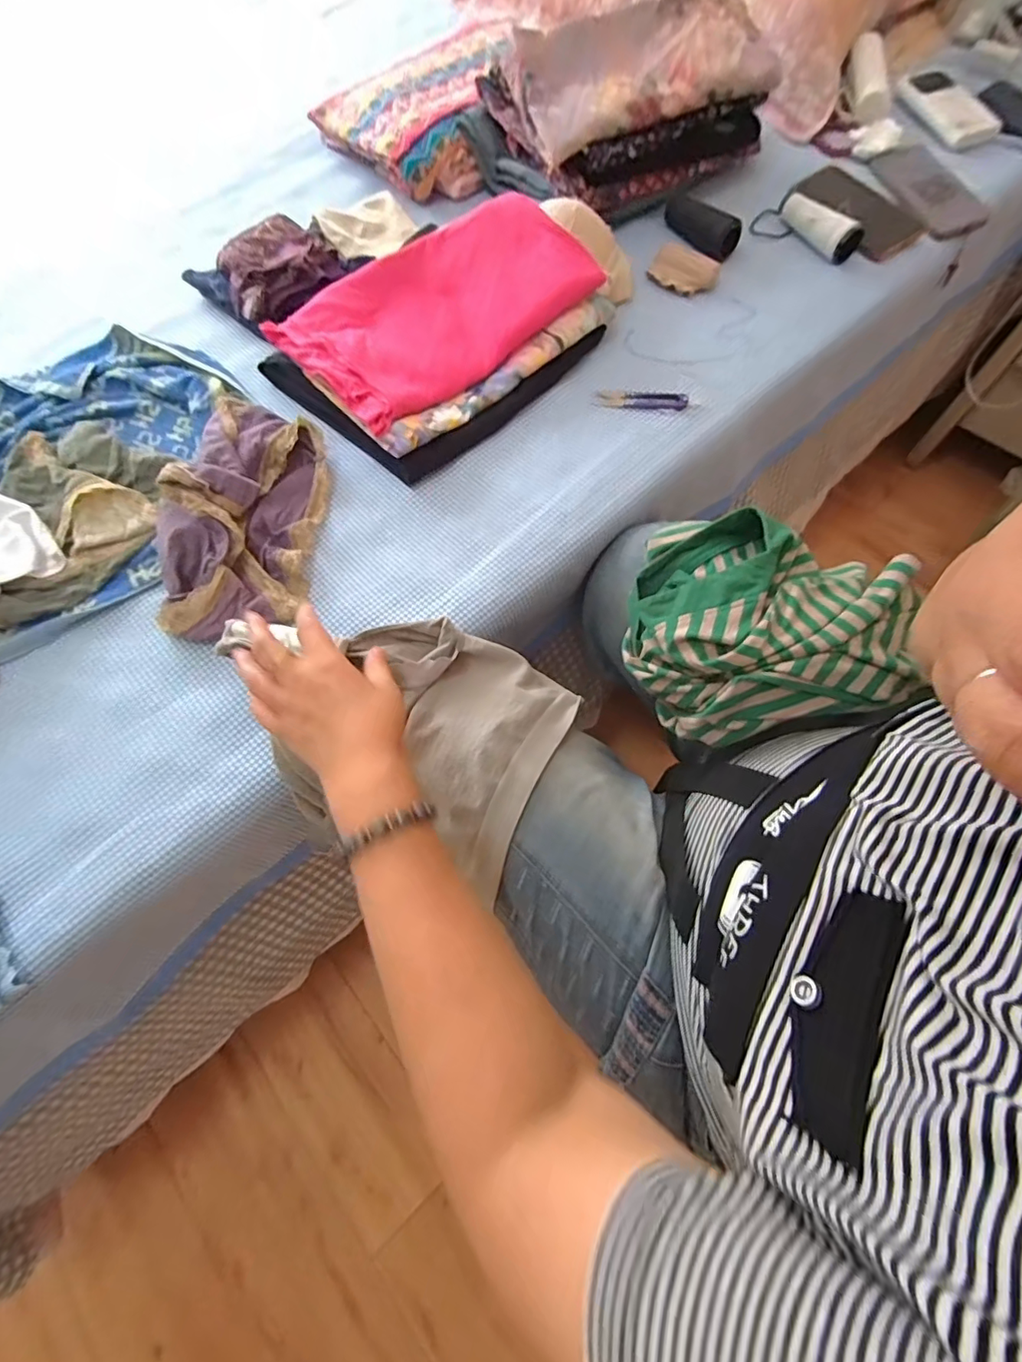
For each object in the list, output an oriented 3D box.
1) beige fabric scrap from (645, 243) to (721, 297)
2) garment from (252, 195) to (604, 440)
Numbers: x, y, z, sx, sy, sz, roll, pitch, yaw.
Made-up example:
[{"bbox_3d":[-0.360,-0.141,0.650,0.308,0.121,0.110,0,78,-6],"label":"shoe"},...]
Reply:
[{"bbox_3d":[0.212,-0.498,0.631,0.079,0.010,0.059,30,89,3],"label":"beige fabric scrap"},{"bbox_3d":[-0.074,-0.409,0.565,0.324,0.053,0.184,-40,72,-12],"label":"garment"}]

